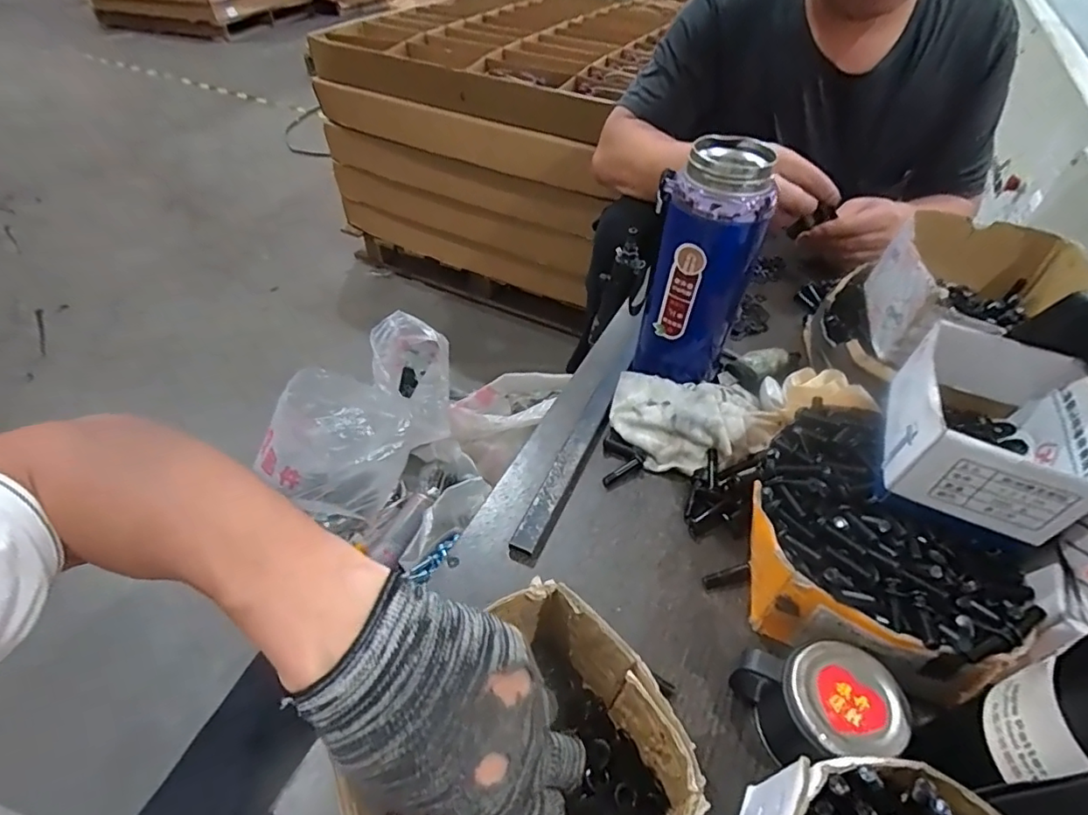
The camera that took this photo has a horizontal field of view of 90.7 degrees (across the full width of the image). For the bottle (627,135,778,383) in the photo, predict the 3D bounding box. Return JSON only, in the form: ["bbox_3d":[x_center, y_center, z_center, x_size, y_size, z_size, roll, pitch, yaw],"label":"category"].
[{"bbox_3d":[0.126,-0.111,0.453,0.087,0.193,0.073,16,48,13],"label":"bottle"}]

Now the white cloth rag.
[{"bbox_3d":[0.125,0.011,0.474,0.129,0.036,0.088,7,46,4],"label":"white cloth rag"}]

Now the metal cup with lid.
[{"bbox_3d":[0.155,0.172,0.306,0.071,0.052,0.056,-1,46,-3],"label":"metal cup with lid"}]

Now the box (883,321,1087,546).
[{"bbox_3d":[0.275,0.011,0.337,0.089,0.061,0.119,21,49,17],"label":"box"}]

